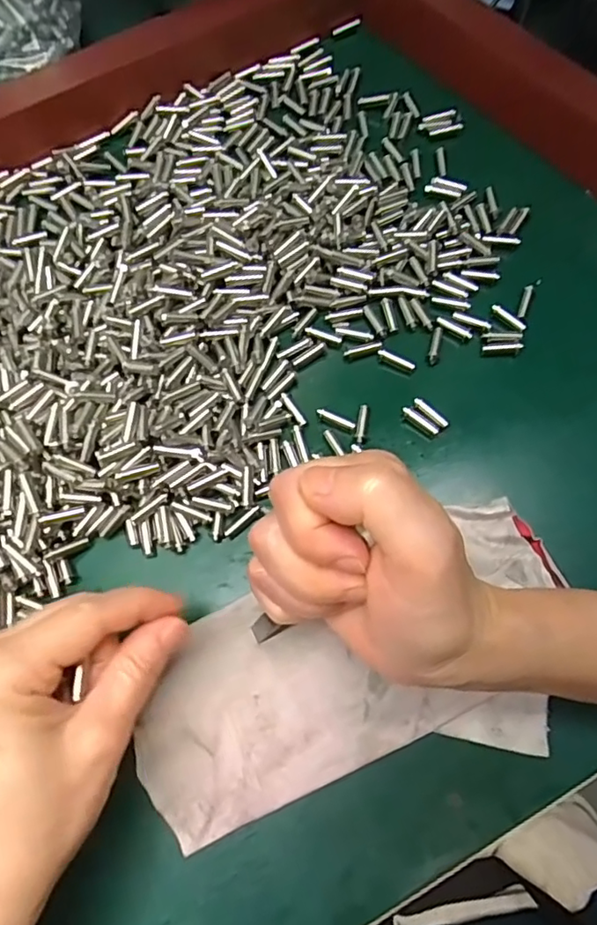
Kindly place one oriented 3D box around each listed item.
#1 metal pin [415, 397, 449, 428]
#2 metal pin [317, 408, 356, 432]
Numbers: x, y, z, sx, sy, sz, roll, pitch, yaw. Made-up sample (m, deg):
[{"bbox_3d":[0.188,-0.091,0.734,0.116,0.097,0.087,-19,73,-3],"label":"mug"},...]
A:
[{"bbox_3d":[0.067,-0.025,0.292,0.021,0.005,0.005,42,78,13],"label":"metal pin"},{"bbox_3d":[0.020,-0.022,0.292,0.021,0.004,0.005,24,74,8],"label":"metal pin"}]

